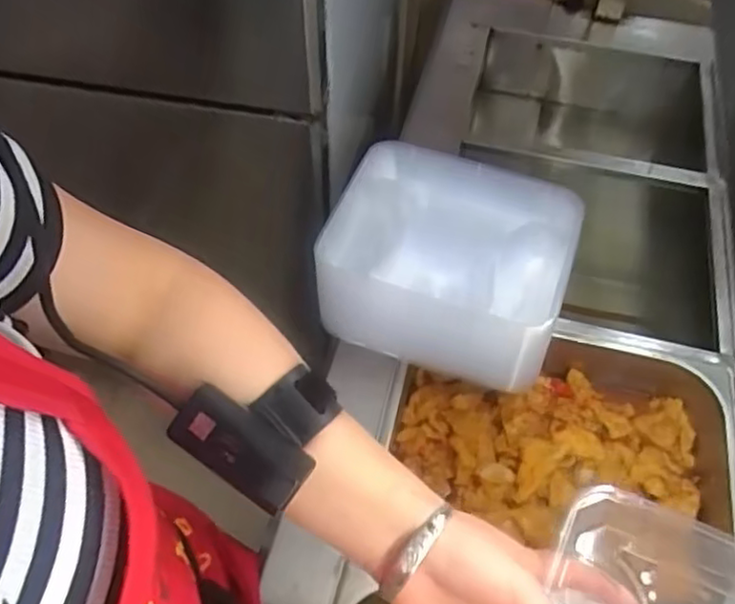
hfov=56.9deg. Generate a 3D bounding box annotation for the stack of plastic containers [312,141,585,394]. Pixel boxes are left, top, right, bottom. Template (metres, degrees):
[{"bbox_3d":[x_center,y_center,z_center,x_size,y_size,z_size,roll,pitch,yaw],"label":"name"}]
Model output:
[{"bbox_3d":[0.079,-0.043,0.639,0.209,0.090,0.193,18,55,12],"label":"stack of plastic containers"}]

